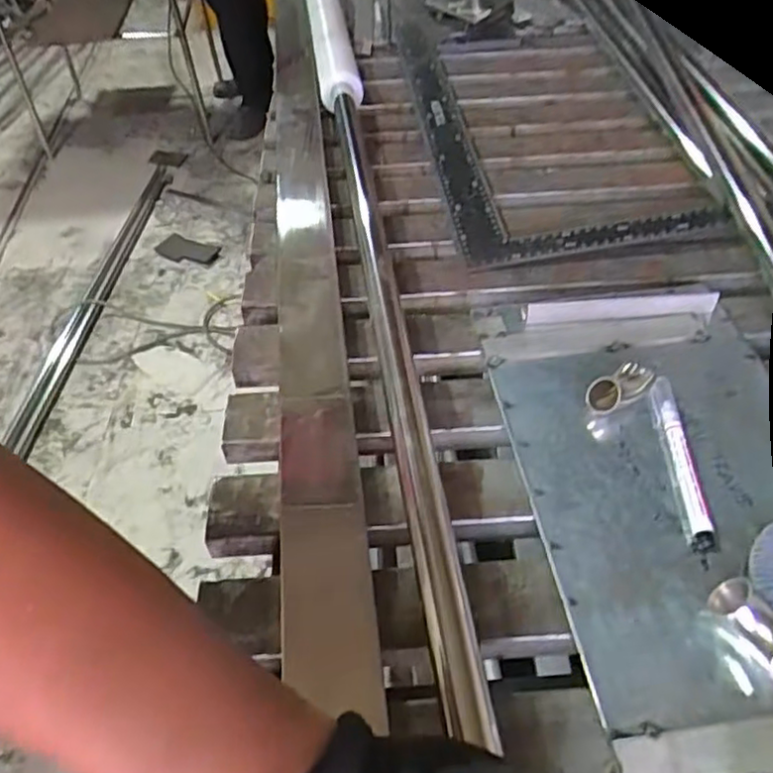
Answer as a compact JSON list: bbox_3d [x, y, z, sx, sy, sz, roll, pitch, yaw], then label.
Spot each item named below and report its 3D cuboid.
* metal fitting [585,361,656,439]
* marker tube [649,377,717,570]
[{"bbox_3d":[0.157,0.002,0.464,0.044,0.028,0.024,-31,51,-22],"label":"metal fitting"},{"bbox_3d":[0.187,0.047,0.434,0.017,0.012,0.134,-1,47,5],"label":"marker tube"}]

